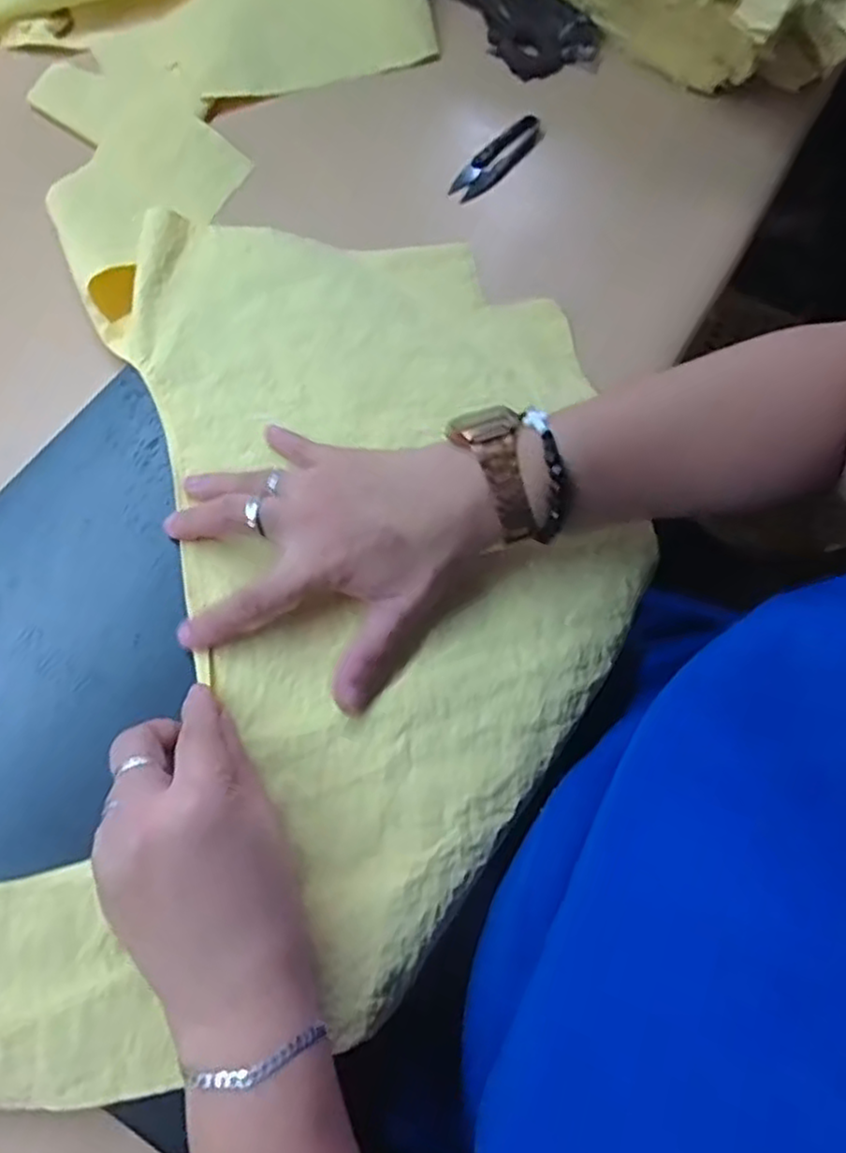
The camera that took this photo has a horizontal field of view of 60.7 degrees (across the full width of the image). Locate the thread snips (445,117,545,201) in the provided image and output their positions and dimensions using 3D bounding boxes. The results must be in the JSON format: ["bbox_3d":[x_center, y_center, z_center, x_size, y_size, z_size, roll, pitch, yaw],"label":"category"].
[{"bbox_3d":[0.055,-0.311,0.535,0.029,0.015,0.094,33,69,5],"label":"thread snips"}]

